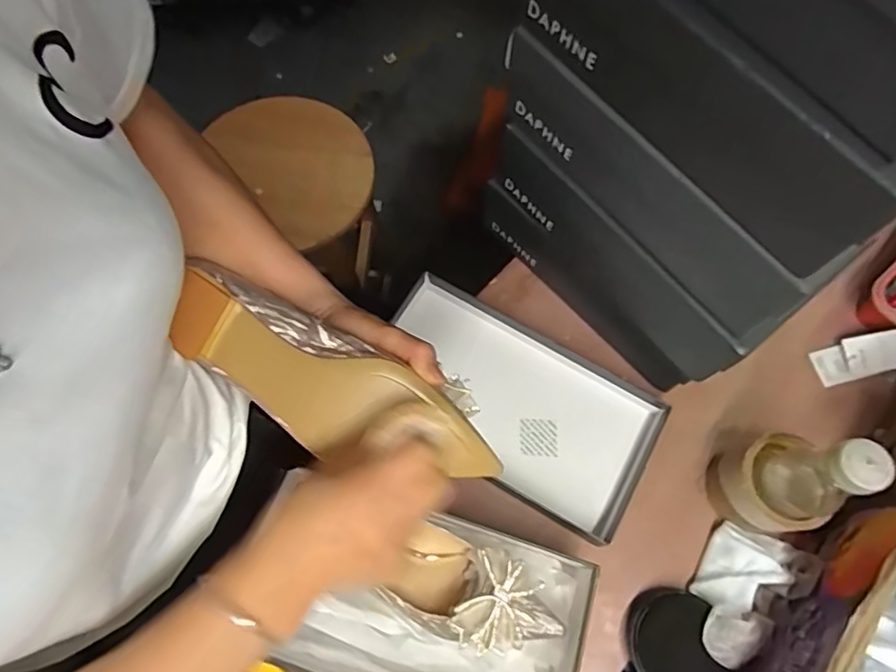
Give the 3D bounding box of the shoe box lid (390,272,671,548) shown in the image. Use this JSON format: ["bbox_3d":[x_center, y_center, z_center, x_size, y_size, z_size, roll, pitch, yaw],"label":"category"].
[{"bbox_3d":[0.067,0.072,0.624,0.307,0.040,0.164,30,71,11],"label":"shoe box lid"}]

